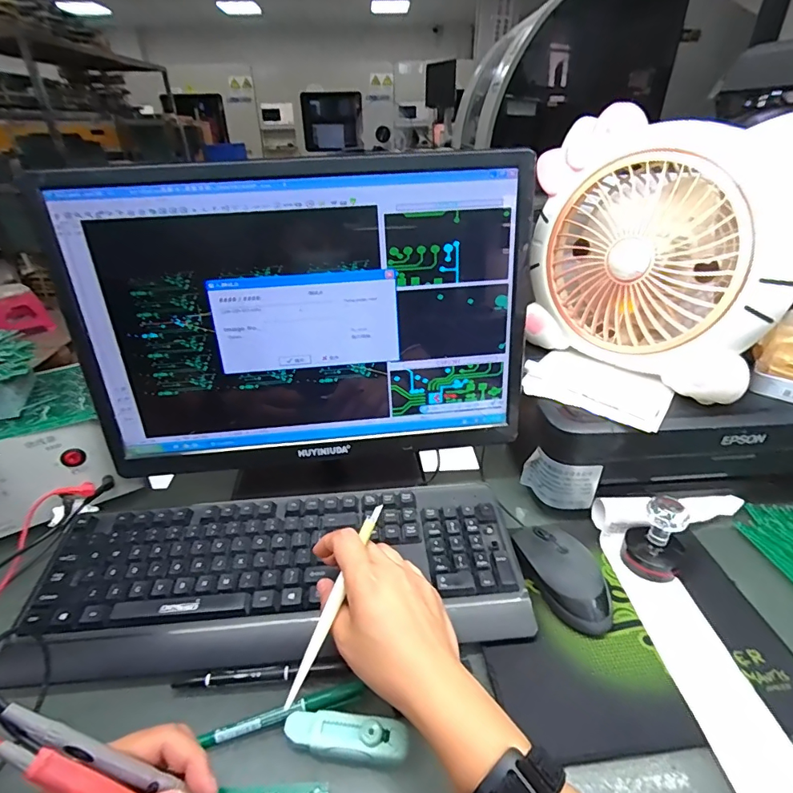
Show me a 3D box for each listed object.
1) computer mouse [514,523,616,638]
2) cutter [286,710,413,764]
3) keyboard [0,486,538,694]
[{"bbox_3d":[0.157,0.161,0.427,0.064,0.033,0.113,-8,32,-11],"label":"computer mouse"},{"bbox_3d":[-0.035,0.238,0.320,0.088,0.015,0.023,3,32,6],"label":"cutter"},{"bbox_3d":[-0.104,0.161,0.424,0.431,0.028,0.161,-2,31,-1],"label":"keyboard"}]

